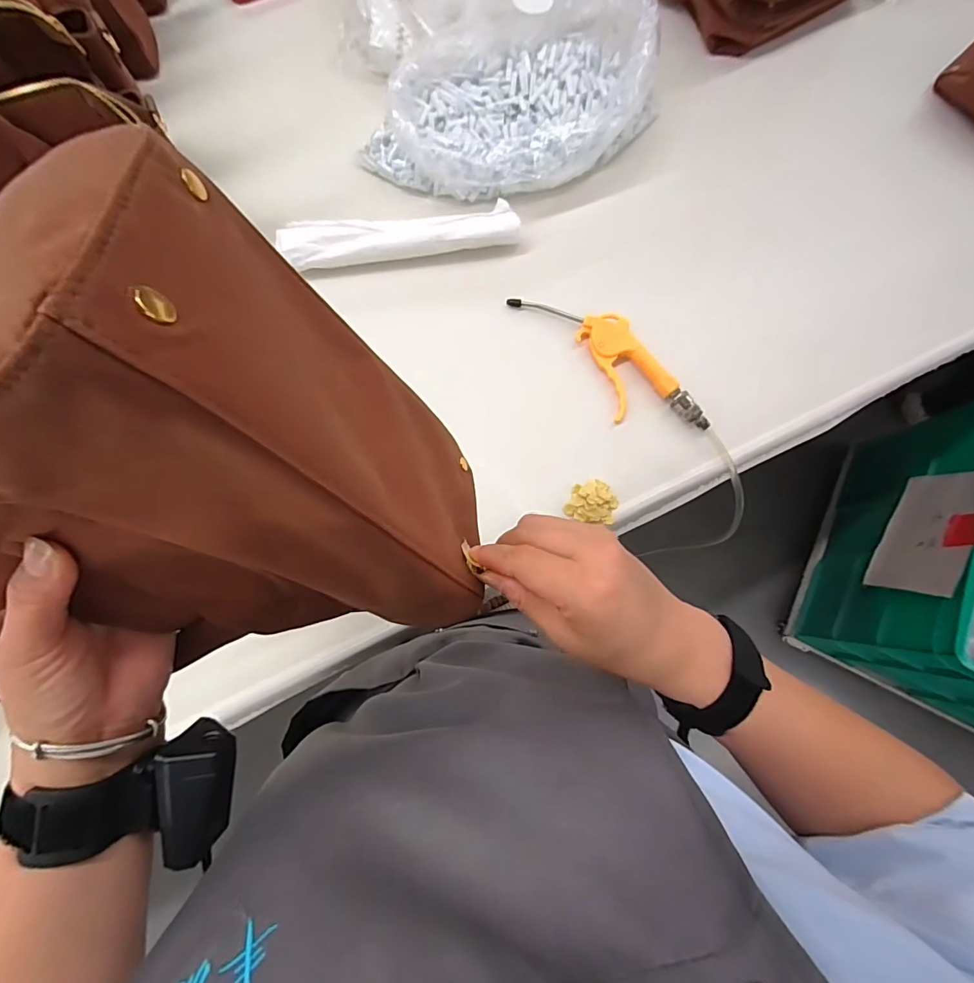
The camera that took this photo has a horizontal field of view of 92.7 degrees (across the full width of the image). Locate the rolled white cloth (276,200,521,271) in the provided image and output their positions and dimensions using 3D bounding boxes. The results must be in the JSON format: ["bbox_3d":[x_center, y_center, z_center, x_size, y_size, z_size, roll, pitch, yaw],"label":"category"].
[{"bbox_3d":[-0.105,-0.315,0.581,0.283,0.043,0.048,-9,78,-4],"label":"rolled white cloth"}]

